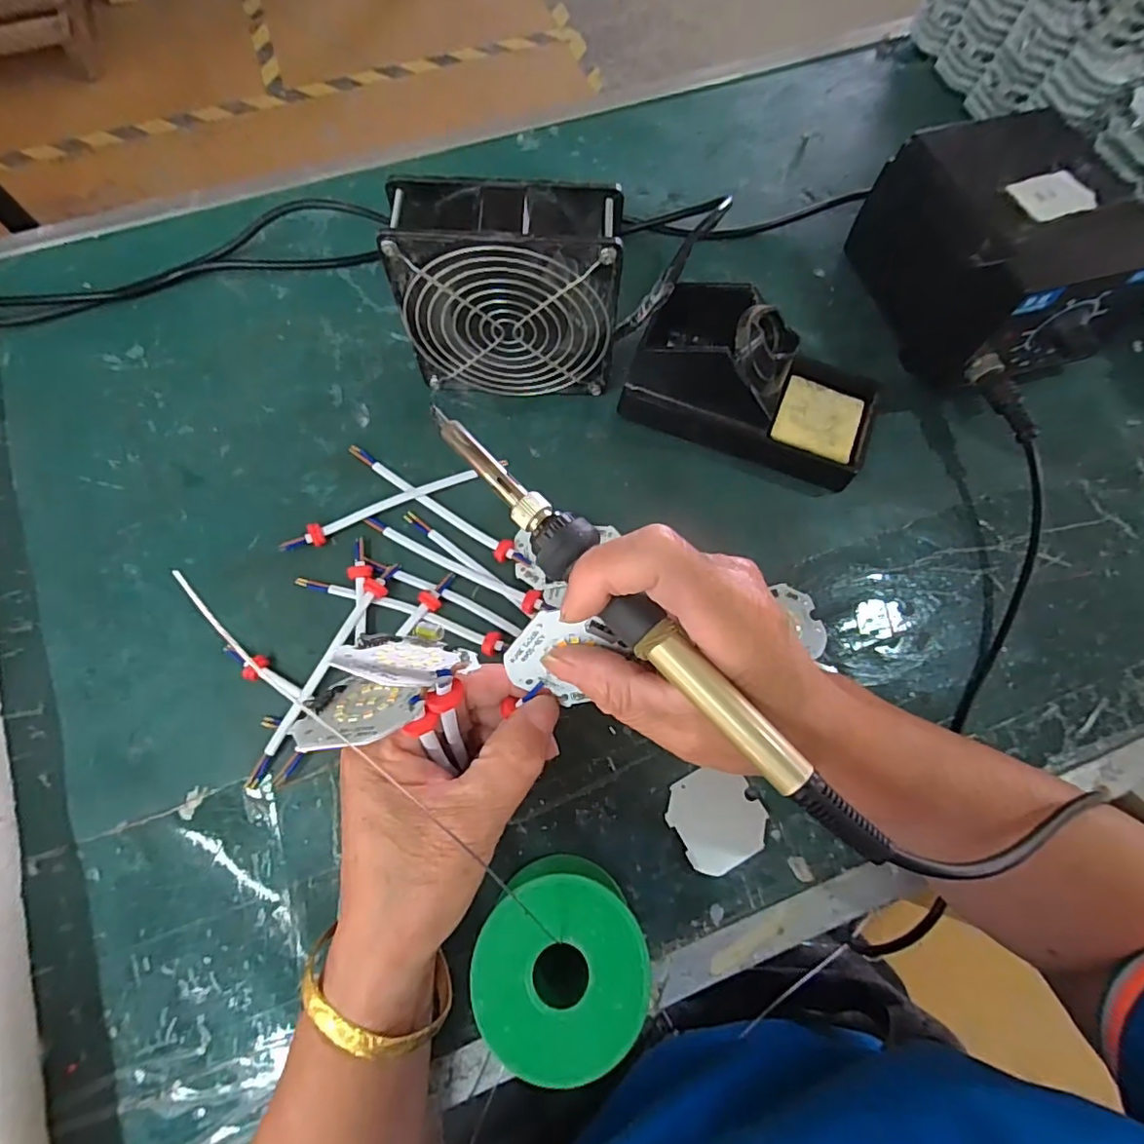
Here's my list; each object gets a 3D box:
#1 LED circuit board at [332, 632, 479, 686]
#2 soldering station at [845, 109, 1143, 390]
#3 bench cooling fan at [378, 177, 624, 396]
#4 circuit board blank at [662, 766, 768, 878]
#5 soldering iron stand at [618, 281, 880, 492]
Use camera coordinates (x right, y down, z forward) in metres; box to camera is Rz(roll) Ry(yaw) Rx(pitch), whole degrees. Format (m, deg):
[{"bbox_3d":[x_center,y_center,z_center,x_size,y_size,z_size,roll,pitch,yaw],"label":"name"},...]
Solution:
[{"bbox_3d":[-0.059,0.031,0.207,0.045,0.043,0.004,11,100,24],"label":"LED circuit board"},{"bbox_3d":[0.272,-0.201,0.371,0.112,0.093,0.148,-16,73,-6],"label":"soldering station"},{"bbox_3d":[-0.034,-0.153,0.333,0.116,0.119,0.043,0,72,-1],"label":"bench cooling fan"},{"bbox_3d":[0.075,0.128,0.301,0.044,0.004,0.047,-3,67,8],"label":"circuit board blank"},{"bbox_3d":[0.116,-0.121,0.350,0.149,0.072,0.088,22,73,6],"label":"soldering iron stand"}]

